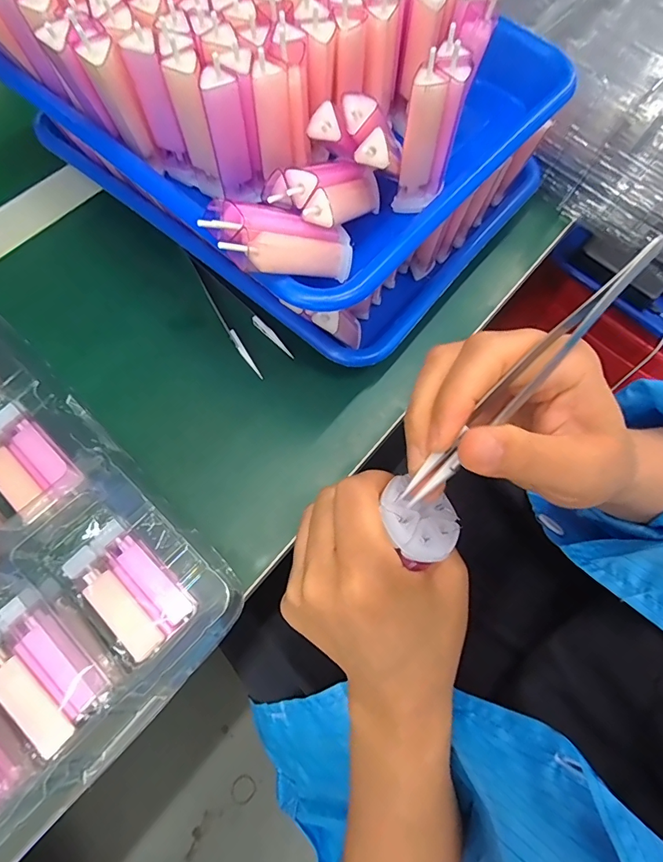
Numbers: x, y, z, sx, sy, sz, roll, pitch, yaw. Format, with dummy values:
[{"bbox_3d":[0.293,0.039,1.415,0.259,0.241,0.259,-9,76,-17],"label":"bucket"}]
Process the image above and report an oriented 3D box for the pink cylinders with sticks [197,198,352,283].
[{"bbox_3d":[-0.020,-0.088,0.205,0.073,0.016,0.030,-5,65,-36],"label":"pink cylinders with sticks"}]

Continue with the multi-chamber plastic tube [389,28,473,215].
[{"bbox_3d":[0.050,-0.149,0.221,0.024,0.071,0.025,16,70,3],"label":"multi-chamber plastic tube"}]

